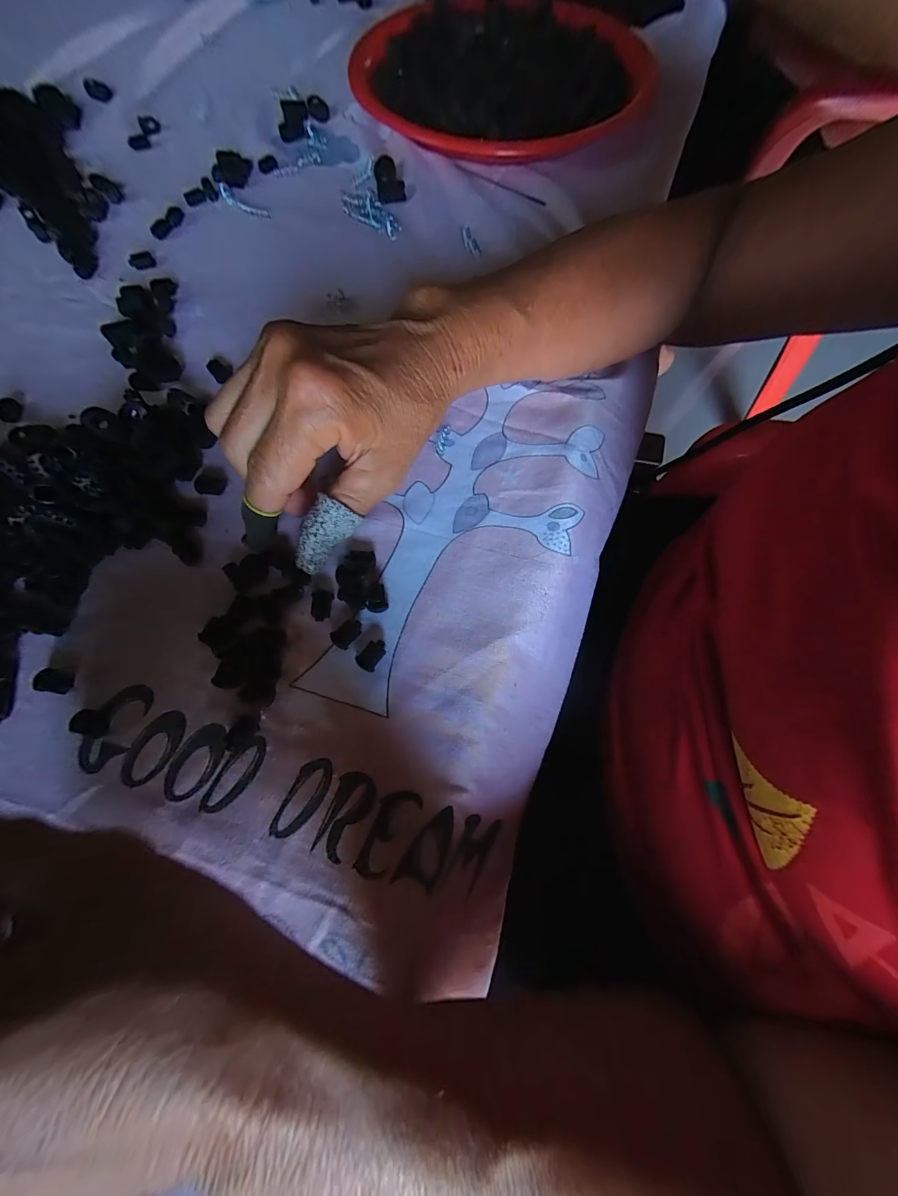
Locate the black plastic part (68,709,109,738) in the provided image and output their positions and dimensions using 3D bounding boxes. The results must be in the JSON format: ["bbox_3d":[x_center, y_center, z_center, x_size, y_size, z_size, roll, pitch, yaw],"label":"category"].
[{"bbox_3d":[-0.165,0.057,0.191,0.014,0.006,0.011,14,70,4],"label":"black plastic part"}]

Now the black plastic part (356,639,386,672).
[{"bbox_3d":[-0.038,0.028,0.204,0.011,0.005,0.016,30,72,9],"label":"black plastic part"}]

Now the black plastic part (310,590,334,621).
[{"bbox_3d":[-0.064,0.004,0.212,0.010,0.004,0.015,-4,70,-3],"label":"black plastic part"}]

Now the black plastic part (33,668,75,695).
[{"bbox_3d":[-0.187,0.040,0.196,0.015,0.005,0.010,14,70,4],"label":"black plastic part"}]

